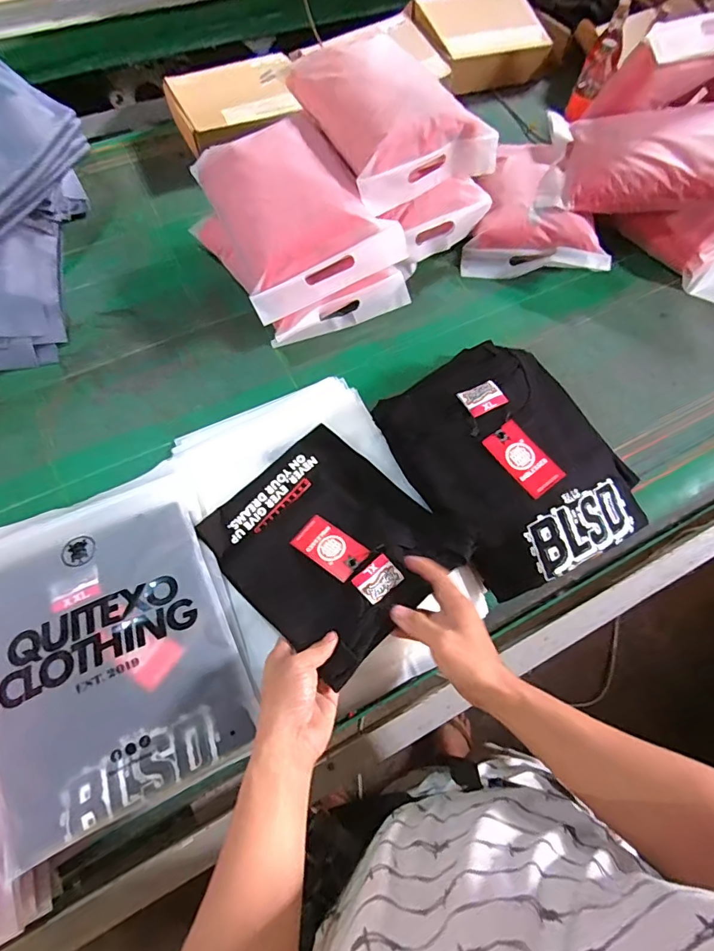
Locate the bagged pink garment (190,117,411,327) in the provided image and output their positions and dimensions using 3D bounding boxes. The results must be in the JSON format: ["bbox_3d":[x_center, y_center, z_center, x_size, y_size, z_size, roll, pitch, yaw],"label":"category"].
[{"bbox_3d":[-0.107,-0.409,0.721,0.233,0.090,0.293,-29,68,-14],"label":"bagged pink garment"}]

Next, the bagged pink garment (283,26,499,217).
[{"bbox_3d":[0.041,-0.576,0.738,0.232,0.113,0.299,-28,67,-14],"label":"bagged pink garment"}]

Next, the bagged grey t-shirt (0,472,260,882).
[{"bbox_3d":[-0.264,0.164,0.490,0.233,0.032,0.325,-23,66,-12],"label":"bagged grey t-shirt"}]

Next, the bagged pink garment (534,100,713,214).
[{"bbox_3d":[0.486,-0.542,0.793,0.329,0.064,0.237,6,68,16],"label":"bagged pink garment"}]

